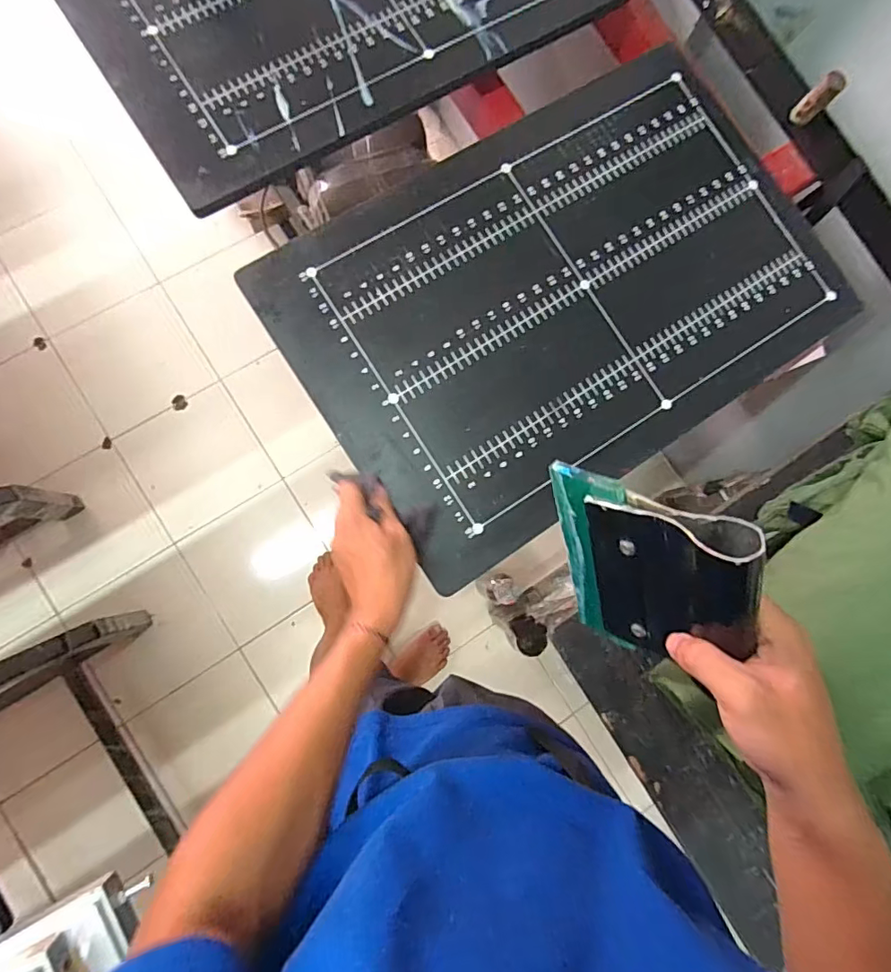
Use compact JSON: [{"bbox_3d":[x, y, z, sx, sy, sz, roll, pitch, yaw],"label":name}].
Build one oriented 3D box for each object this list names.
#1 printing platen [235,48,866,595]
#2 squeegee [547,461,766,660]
[{"bbox_3d":[0.144,-0.215,0.581,0.597,0.018,0.386,-33,87,-10],"label":"printing platen"},{"bbox_3d":[0.137,0.064,0.347,0.025,0.128,0.154,-38,129,-25],"label":"squeegee"}]

